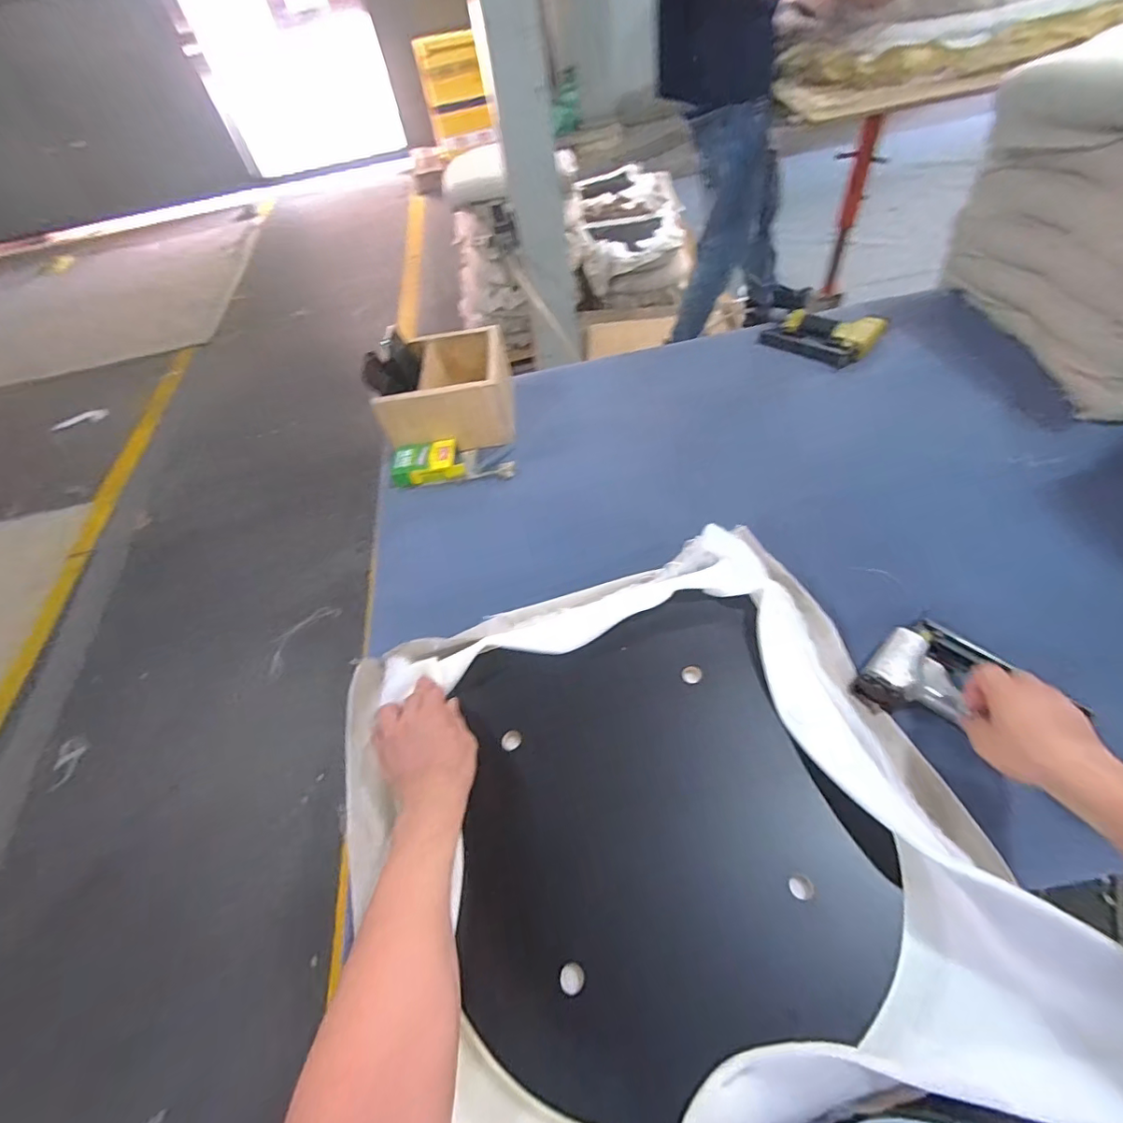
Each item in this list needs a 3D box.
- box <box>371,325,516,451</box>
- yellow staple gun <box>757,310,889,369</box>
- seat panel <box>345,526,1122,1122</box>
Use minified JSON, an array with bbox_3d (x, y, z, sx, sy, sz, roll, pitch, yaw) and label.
[{"bbox_3d":[-0.210,-0.322,1.000,0.225,0.132,0.207,-5,53,2],"label":"box"},{"bbox_3d":[0.508,-0.450,1.026,0.199,0.048,0.133,36,64,27],"label":"yellow staple gun"},{"bbox_3d":[0.076,0.239,0.513,0.588,0.143,0.553,-18,54,-8],"label":"seat panel"}]

